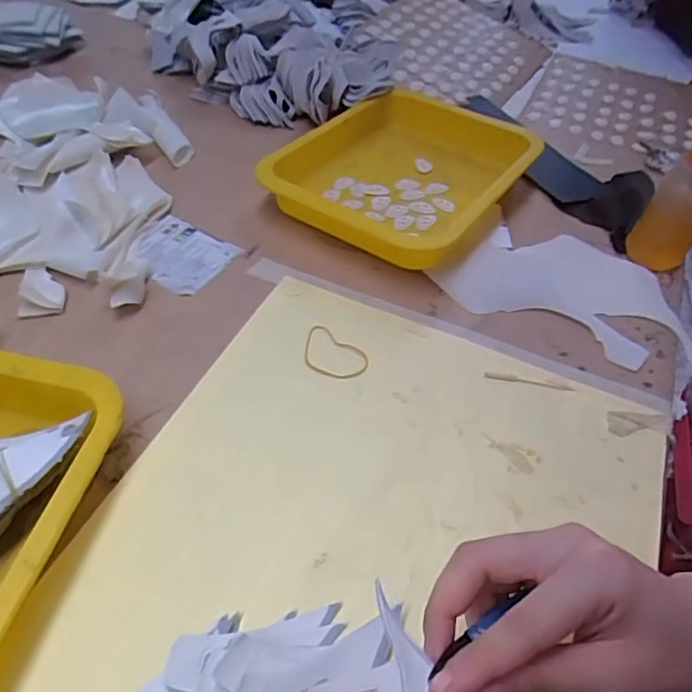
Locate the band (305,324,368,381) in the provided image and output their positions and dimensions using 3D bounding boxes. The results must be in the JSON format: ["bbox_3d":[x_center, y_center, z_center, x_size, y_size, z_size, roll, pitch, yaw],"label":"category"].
[{"bbox_3d":[-0.012,0.007,0.443,0.058,0.004,0.039,33,53,21],"label":"band"}]

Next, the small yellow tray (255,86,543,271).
[{"bbox_3d":[0.059,-0.170,0.577,0.193,0.048,0.260,29,52,18],"label":"small yellow tray"}]

